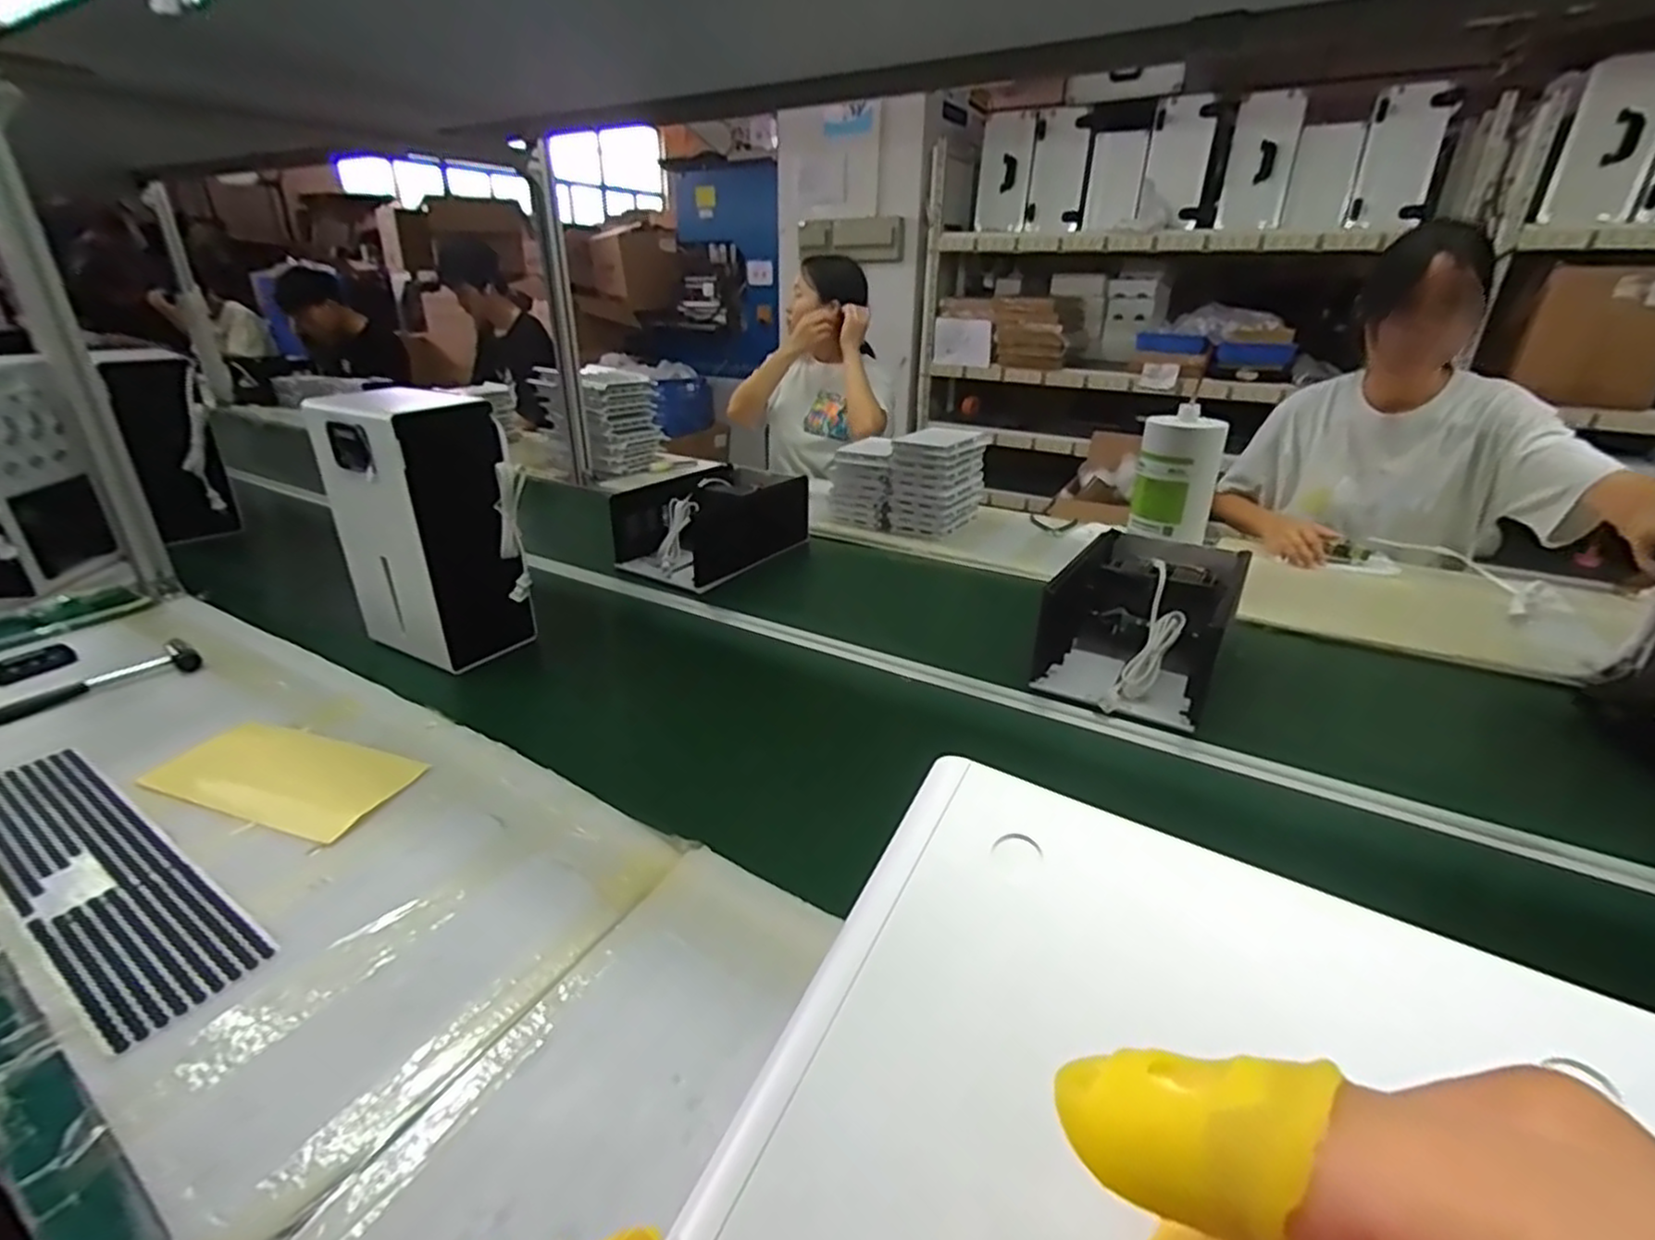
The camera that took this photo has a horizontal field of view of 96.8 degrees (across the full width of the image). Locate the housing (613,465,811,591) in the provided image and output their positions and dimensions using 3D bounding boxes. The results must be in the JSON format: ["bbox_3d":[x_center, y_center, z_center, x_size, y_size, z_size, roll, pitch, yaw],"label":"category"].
[{"bbox_3d":[-0.215,-0.203,1.430,0.241,0.117,0.345,16,29,28],"label":"housing"}]

